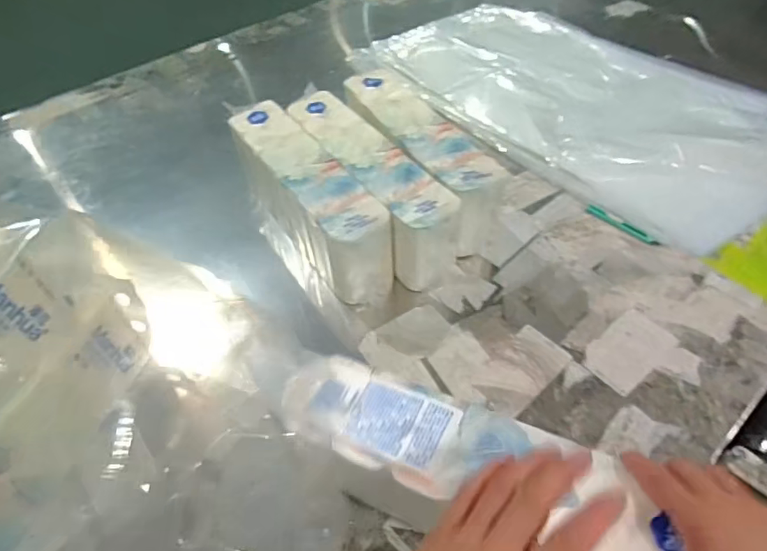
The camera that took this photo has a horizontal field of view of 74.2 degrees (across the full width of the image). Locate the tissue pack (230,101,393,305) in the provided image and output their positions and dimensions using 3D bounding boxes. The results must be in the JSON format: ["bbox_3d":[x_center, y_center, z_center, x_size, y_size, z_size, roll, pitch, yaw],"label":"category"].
[{"bbox_3d":[-0.123,-0.126,0.820,0.094,0.137,0.379,-28,53,-20],"label":"tissue pack"}]

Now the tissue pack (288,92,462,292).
[{"bbox_3d":[-0.024,-0.147,0.824,0.095,0.136,0.389,-28,53,-20],"label":"tissue pack"}]

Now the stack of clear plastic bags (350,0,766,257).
[{"bbox_3d":[0.418,-0.385,1.084,0.513,0.044,0.953,-35,56,-25],"label":"stack of clear plastic bags"}]

